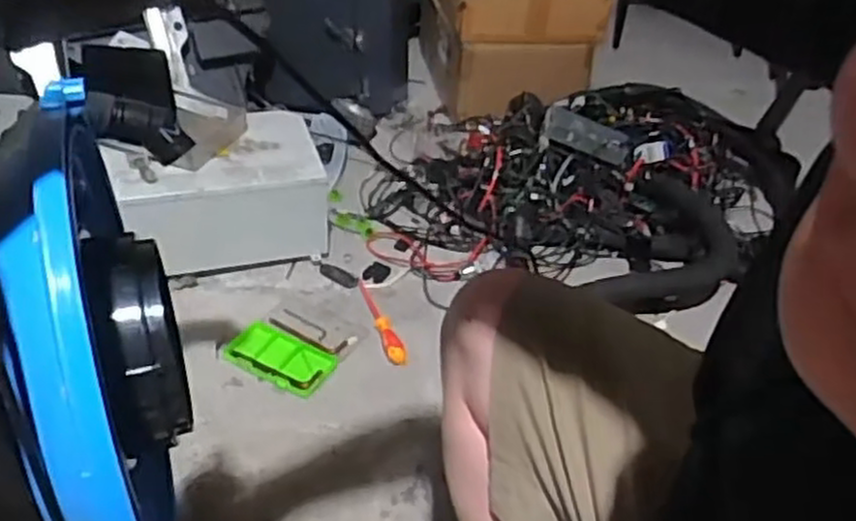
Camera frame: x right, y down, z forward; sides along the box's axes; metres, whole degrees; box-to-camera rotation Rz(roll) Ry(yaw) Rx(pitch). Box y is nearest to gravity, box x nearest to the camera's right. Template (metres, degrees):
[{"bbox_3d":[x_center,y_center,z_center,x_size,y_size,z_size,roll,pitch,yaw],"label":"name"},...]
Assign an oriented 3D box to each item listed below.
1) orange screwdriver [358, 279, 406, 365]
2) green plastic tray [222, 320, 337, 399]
[{"bbox_3d":[-0.088,0.104,1.443,0.035,0.028,0.250,-10,39,-15],"label":"orange screwdriver"},{"bbox_3d":[-0.263,0.171,1.356,0.194,0.016,0.106,19,40,21],"label":"green plastic tray"}]

